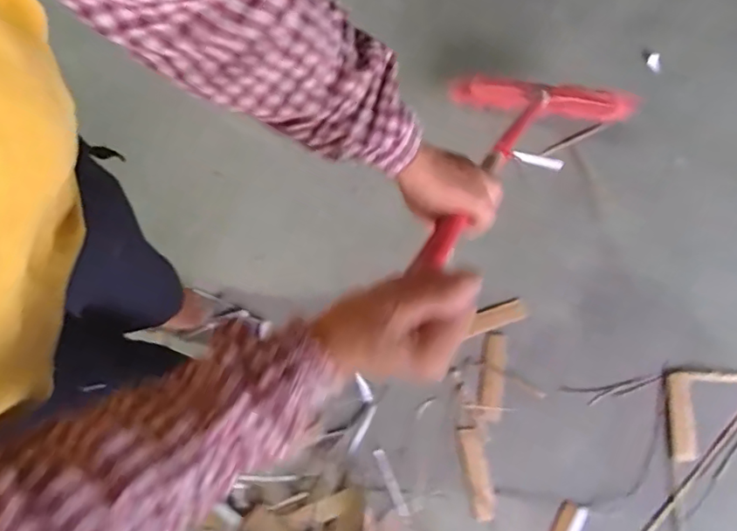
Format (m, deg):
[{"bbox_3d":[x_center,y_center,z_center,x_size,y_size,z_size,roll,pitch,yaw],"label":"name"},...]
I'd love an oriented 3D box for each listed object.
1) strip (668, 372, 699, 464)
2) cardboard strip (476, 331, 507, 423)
[{"bbox_3d":[0.654,0.316,1.155,0.052,0.016,0.176,-1,78,1],"label":"strip"},{"bbox_3d":[0.259,0.230,1.148,0.047,0.015,0.180,9,79,3],"label":"cardboard strip"}]

